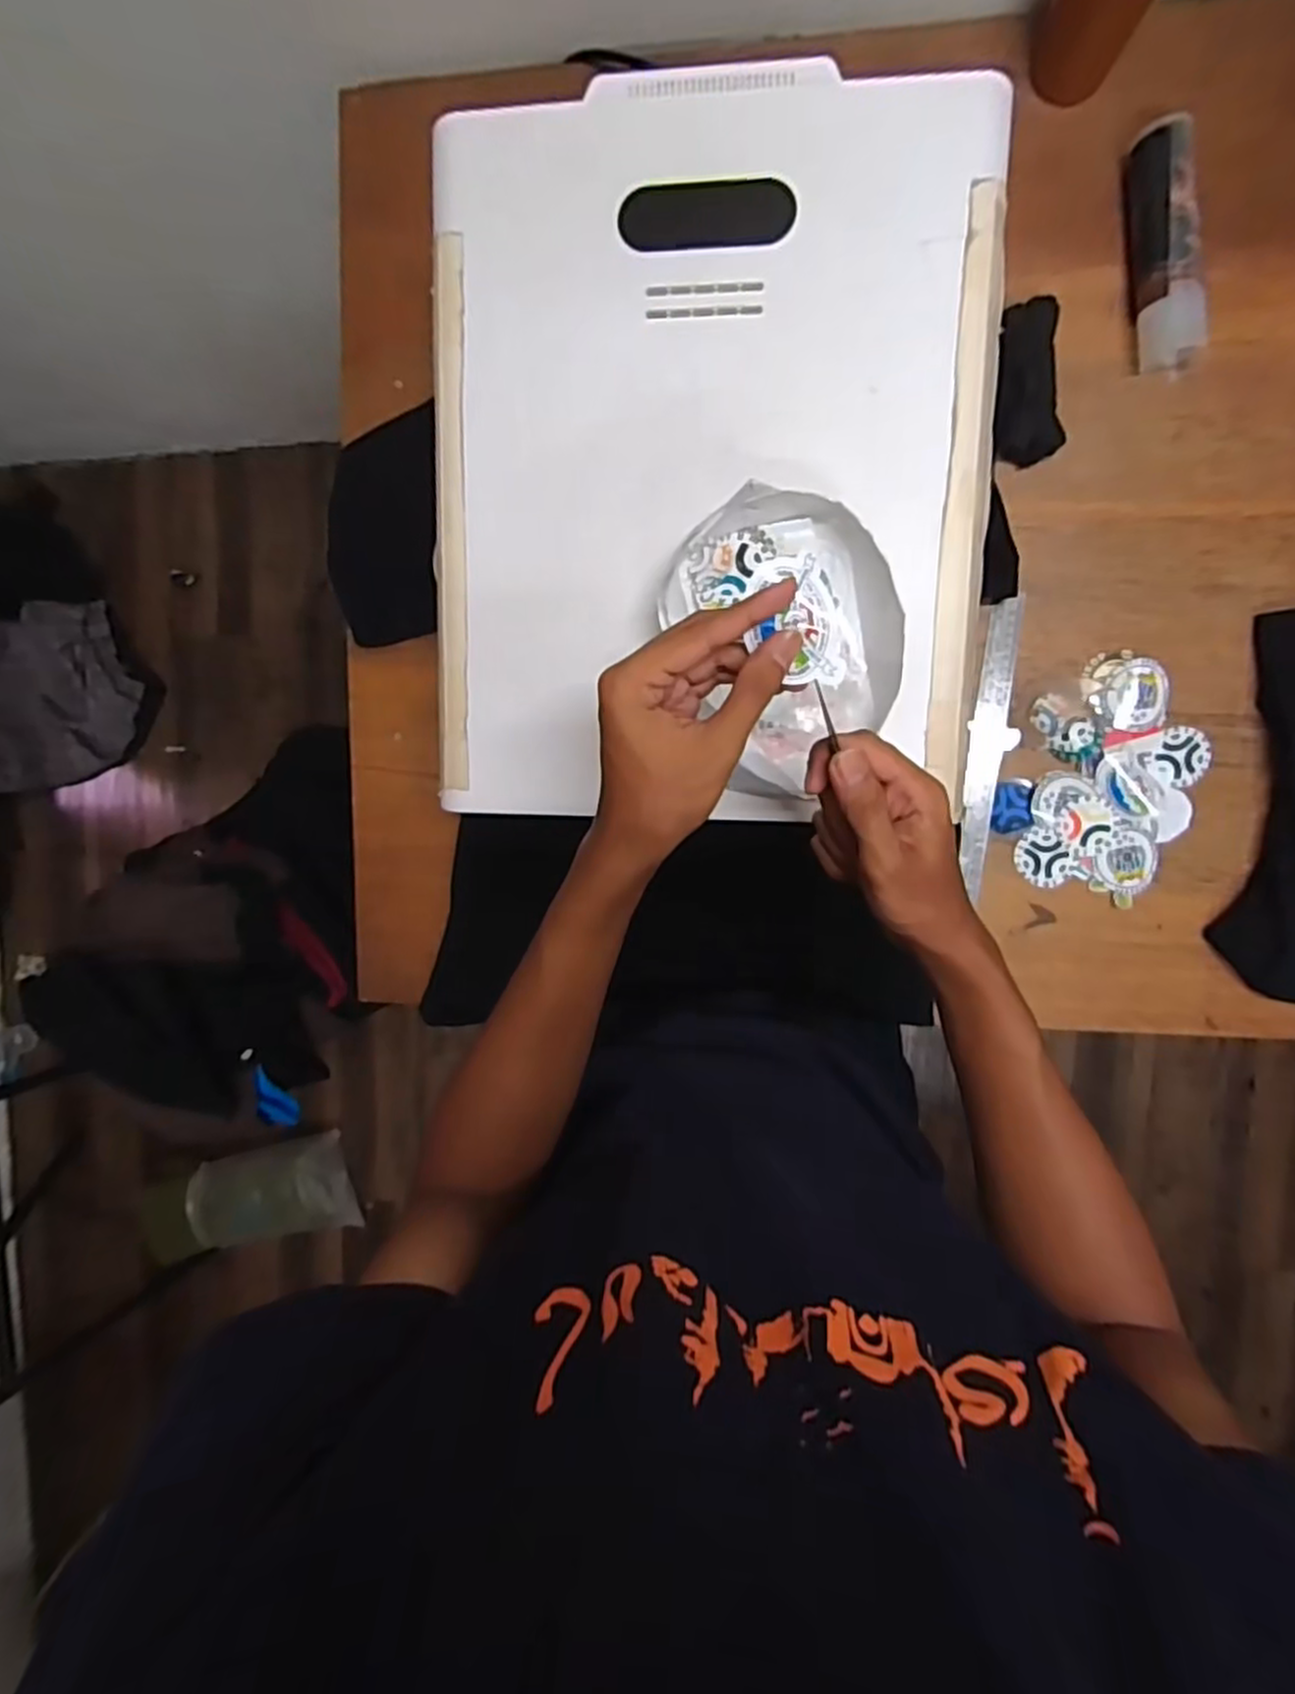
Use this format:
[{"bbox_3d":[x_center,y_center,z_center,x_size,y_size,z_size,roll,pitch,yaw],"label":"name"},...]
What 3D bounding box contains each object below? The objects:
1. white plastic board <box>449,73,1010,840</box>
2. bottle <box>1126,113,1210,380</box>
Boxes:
[{"bbox_3d":[0.041,-0.277,0.524,0.394,0.037,0.500,1,92,5],"label":"white plastic board"},{"bbox_3d":[0.432,-0.499,0.605,0.044,0.041,0.182,-9,94,6],"label":"bottle"}]

